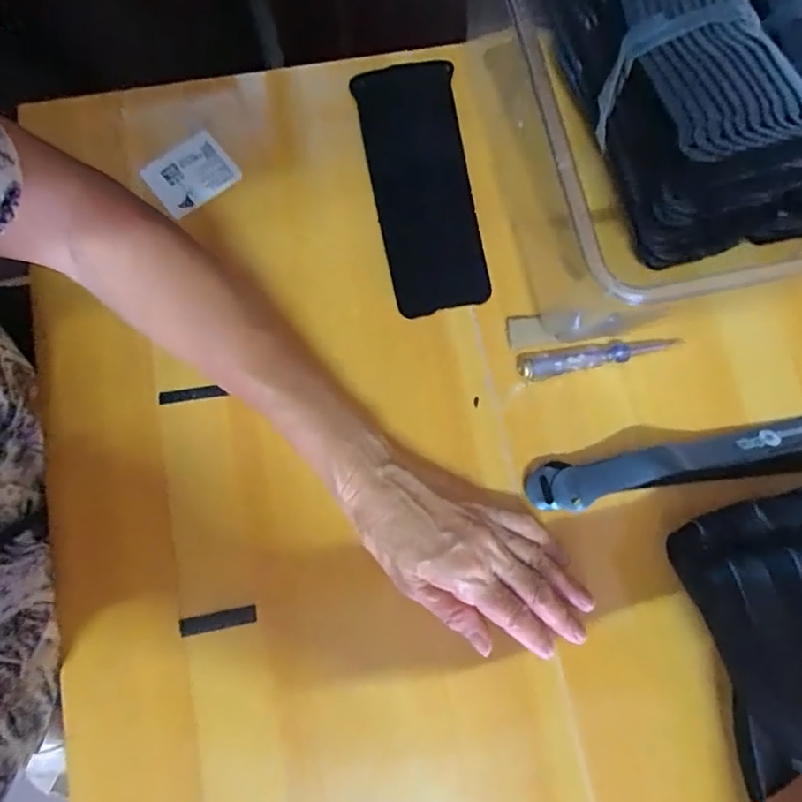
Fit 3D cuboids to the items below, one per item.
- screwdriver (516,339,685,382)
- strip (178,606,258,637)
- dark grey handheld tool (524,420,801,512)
[{"bbox_3d":[0.138,-0.031,0.397,0.114,0.011,0.018,-9,79,-3],"label":"screwdriver"},{"bbox_3d":[-0.113,0.137,0.358,0.045,0.004,0.010,-9,66,-9],"label":"strip"},{"bbox_3d":[0.185,0.042,0.377,0.206,0.027,0.032,-9,79,-3],"label":"dark grey handheld tool"}]

